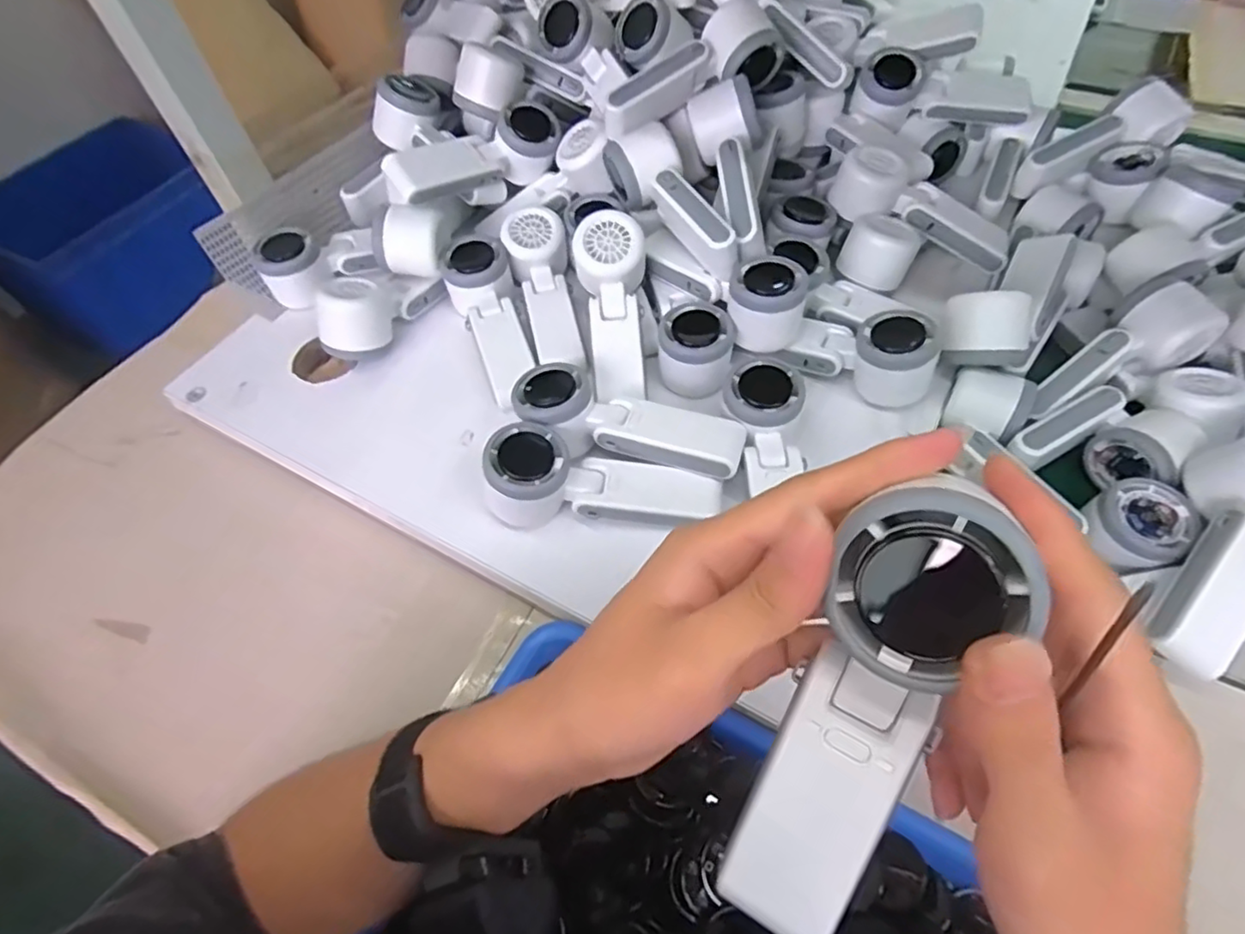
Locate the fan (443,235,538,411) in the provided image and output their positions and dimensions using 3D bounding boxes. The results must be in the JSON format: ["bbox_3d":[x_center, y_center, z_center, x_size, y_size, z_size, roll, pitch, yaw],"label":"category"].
[{"bbox_3d":[-0.112,-0.131,0.543,0.058,0.050,0.167,-20,57,-9],"label":"fan"}]

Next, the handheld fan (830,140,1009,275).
[{"bbox_3d":[0.268,-0.230,0.562,0.166,0.050,0.057,28,60,0],"label":"handheld fan"}]

